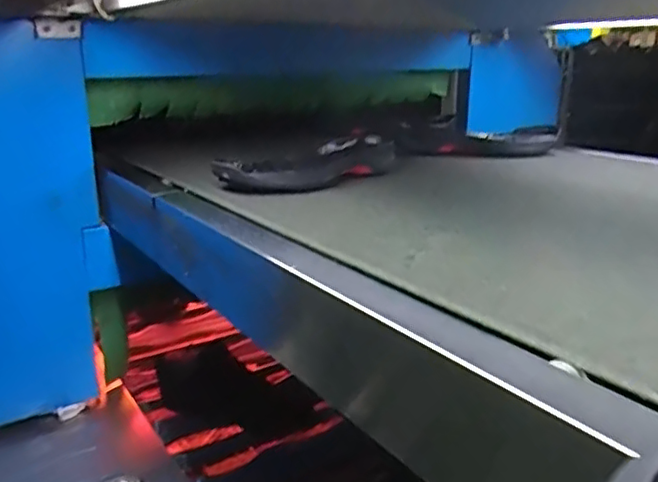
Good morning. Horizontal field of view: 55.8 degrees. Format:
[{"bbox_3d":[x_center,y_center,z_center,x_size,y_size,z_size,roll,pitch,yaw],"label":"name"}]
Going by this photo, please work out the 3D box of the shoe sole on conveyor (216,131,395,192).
[{"bbox_3d":[-0.013,-0.112,0.888,0.122,0.041,0.315,11,20,34],"label":"shoe sole on conveyor"}]

